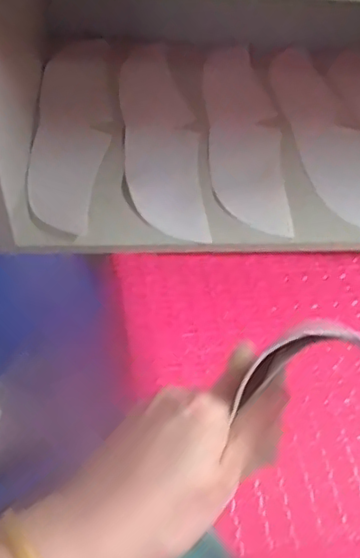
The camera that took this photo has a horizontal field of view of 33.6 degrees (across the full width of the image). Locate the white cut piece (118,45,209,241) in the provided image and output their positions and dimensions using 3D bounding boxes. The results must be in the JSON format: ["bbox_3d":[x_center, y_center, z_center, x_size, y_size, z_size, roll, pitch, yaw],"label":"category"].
[{"bbox_3d":[-0.019,-0.134,0.539,0.063,0.004,0.251,-3,54,-8],"label":"white cut piece"}]

